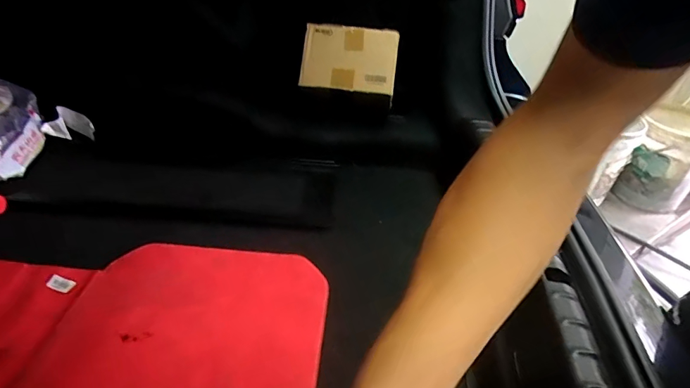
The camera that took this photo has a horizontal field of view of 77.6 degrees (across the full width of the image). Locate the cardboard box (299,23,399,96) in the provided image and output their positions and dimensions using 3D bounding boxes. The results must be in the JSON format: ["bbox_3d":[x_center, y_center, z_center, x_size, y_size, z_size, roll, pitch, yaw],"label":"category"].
[{"bbox_3d":[0.007,-0.279,0.878,0.193,0.132,0.036,3,-8,2],"label":"cardboard box"}]

